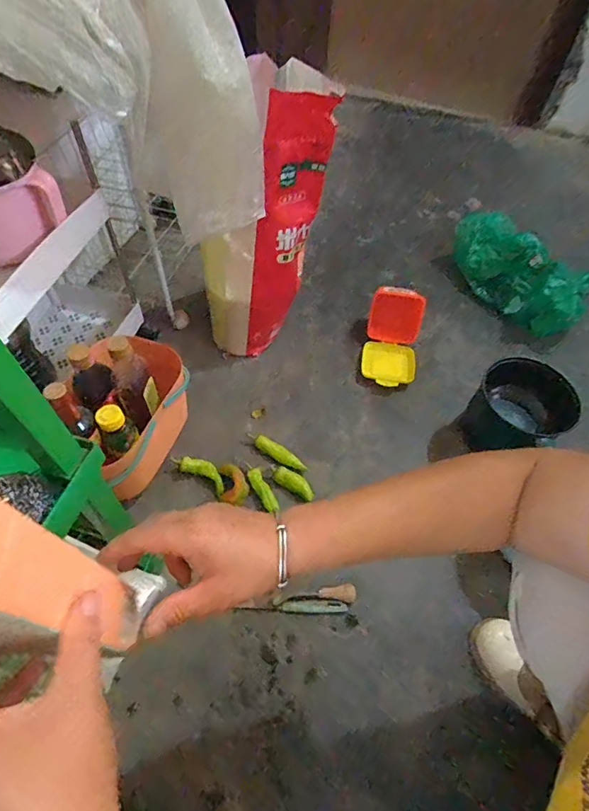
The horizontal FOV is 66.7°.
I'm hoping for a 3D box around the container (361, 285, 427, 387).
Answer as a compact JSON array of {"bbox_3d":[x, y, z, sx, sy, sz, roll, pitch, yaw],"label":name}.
[{"bbox_3d":[0.215,-0.145,0.974,0.117,0.132,0.196,11,56,5],"label":"container"}]

